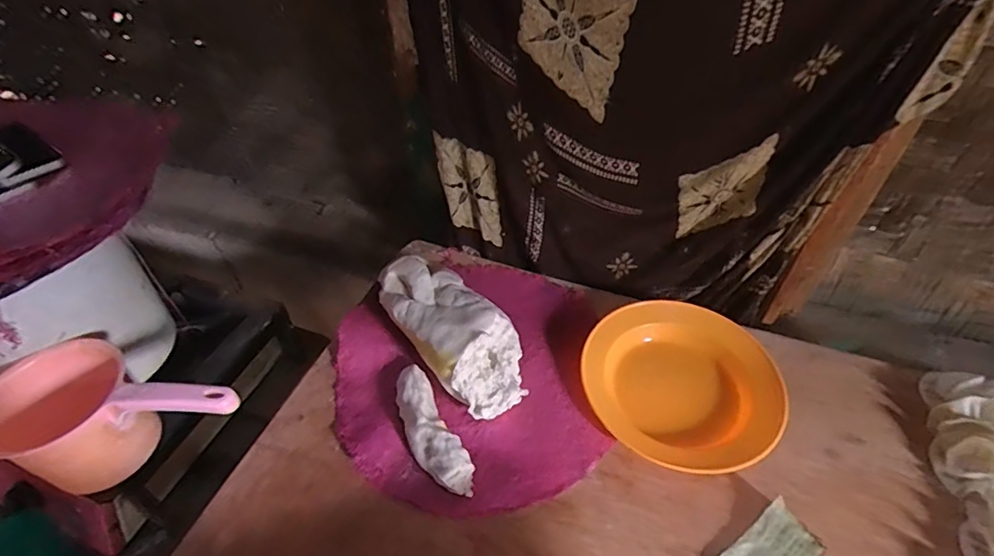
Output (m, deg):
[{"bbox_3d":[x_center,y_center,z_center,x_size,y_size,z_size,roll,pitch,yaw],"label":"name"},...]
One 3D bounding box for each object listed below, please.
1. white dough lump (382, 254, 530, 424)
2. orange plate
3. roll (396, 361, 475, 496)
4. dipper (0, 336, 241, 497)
[{"bbox_3d":[-0.055,0.056,0.614,0.109,0.088,0.237,-32,54,-25],"label":"white dough lump"},{"bbox_3d":[0.215,0.119,0.601,0.215,0.036,0.196,-1,47,1],"label":"orange plate"},{"bbox_3d":[-0.074,0.162,0.553,0.045,0.040,0.154,-23,50,-19],"label":"roll"},{"bbox_3d":[-0.415,0.167,0.558,0.251,0.110,0.144,15,48,16],"label":"dipper"}]

